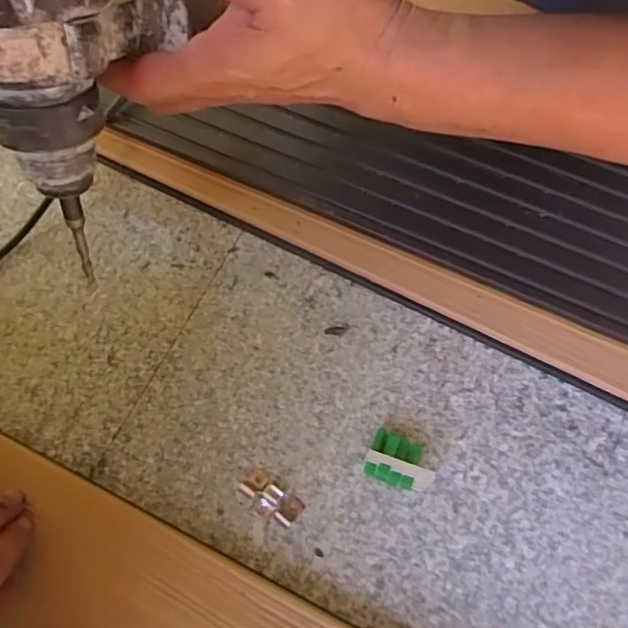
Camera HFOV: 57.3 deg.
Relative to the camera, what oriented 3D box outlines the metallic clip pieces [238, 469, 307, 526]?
[{"bbox_3d":[-0.027,0.116,0.362,0.040,0.010,0.021,36,73,13],"label":"metallic clip pieces"}]

